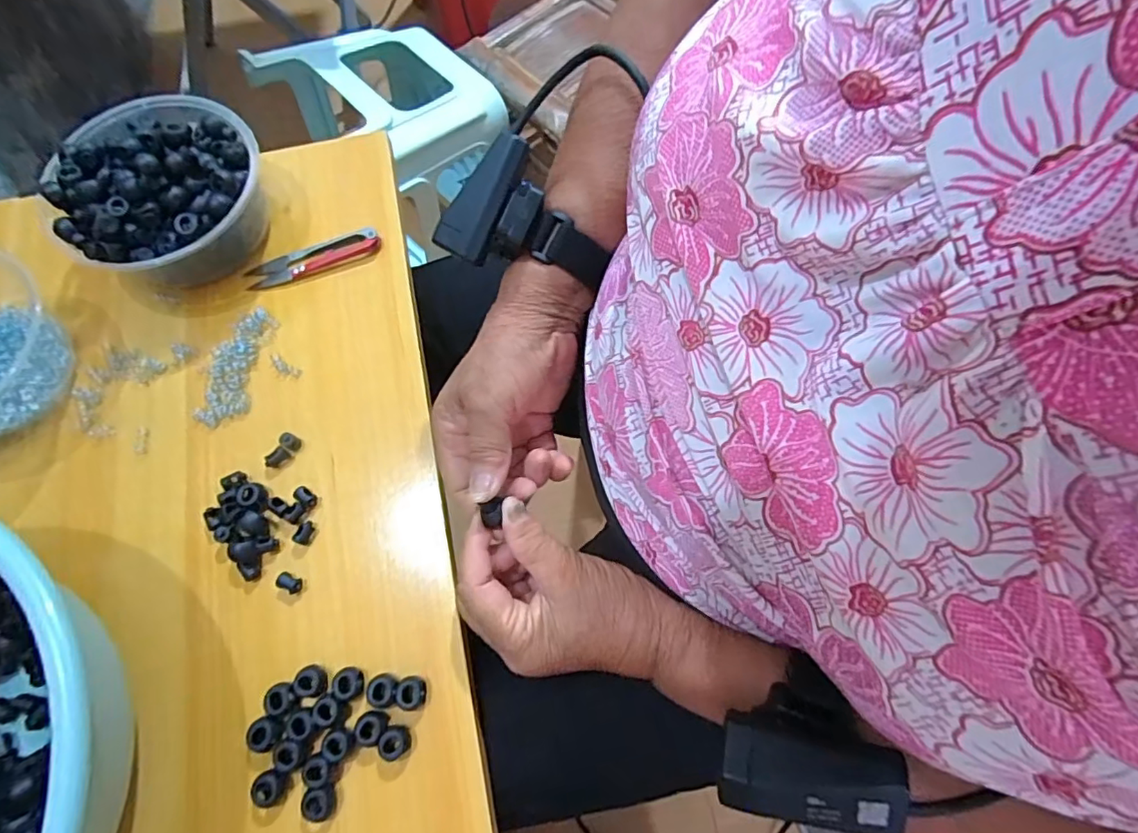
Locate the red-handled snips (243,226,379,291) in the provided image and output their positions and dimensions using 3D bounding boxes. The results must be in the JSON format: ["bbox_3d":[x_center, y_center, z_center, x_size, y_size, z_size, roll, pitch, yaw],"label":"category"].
[{"bbox_3d":[-0.192,-0.118,0.411,0.100,0.010,0.021,-17,71,-5],"label":"red-handled snips"}]

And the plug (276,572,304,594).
[{"bbox_3d":[-0.173,0.102,0.337,0.017,0.007,0.010,24,72,9],"label":"plug"}]

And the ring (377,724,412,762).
[{"bbox_3d":[-0.097,0.182,0.305,0.016,0.009,0.016,0,70,1],"label":"ring"}]

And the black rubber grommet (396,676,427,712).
[{"bbox_3d":[-0.090,0.158,0.313,0.015,0.009,0.017,-6,70,-1],"label":"black rubber grommet"}]

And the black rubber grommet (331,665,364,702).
[{"bbox_3d":[-0.127,0.154,0.316,0.016,0.006,0.017,-17,71,-5],"label":"black rubber grommet"}]

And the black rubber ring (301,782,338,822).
[{"bbox_3d":[-0.136,0.209,0.297,0.015,0.010,0.017,-10,70,-3],"label":"black rubber ring"}]

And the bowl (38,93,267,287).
[{"bbox_3d":[-0.277,-0.147,0.388,0.136,0.071,0.121,-31,73,-10],"label":"bowl"}]

